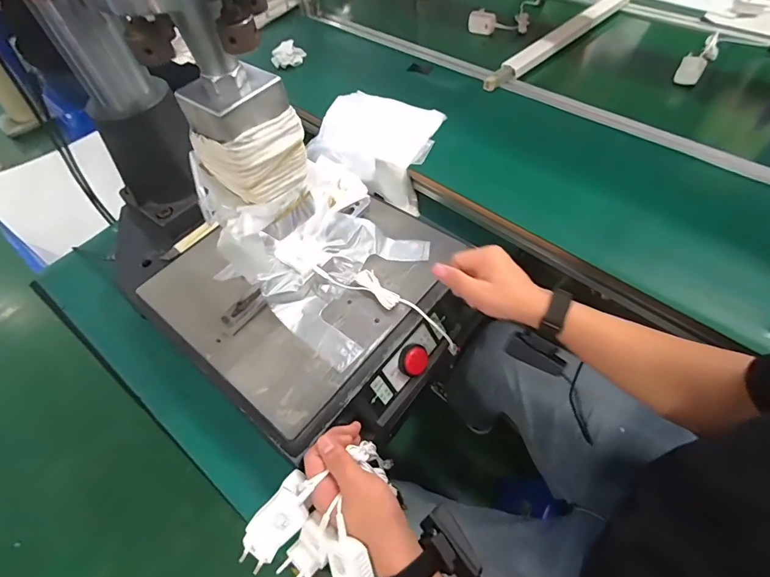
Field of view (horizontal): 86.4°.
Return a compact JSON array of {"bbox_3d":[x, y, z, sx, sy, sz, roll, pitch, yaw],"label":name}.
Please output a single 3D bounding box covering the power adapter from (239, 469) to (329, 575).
[{"bbox_3d":[-0.106,0.231,0.412,0.043,0.028,0.087,25,63,21],"label":"power adapter"}]

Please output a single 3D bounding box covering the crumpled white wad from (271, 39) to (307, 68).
[{"bbox_3d":[-0.229,-0.554,0.974,0.083,0.031,0.077,-13,54,-4],"label":"crumpled white wad"}]

